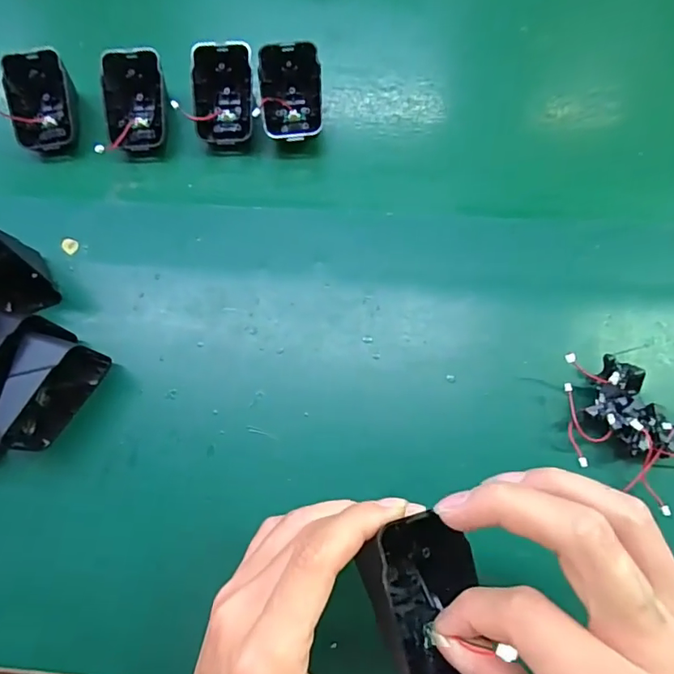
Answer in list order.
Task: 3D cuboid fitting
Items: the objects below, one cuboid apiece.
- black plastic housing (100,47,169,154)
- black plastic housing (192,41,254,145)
[{"bbox_3d":[-0.147,-0.172,0.367,0.046,0.040,0.061,-3,72,1],"label":"black plastic housing"},{"bbox_3d":[-0.083,-0.178,0.368,0.043,0.041,0.061,1,72,2],"label":"black plastic housing"}]

